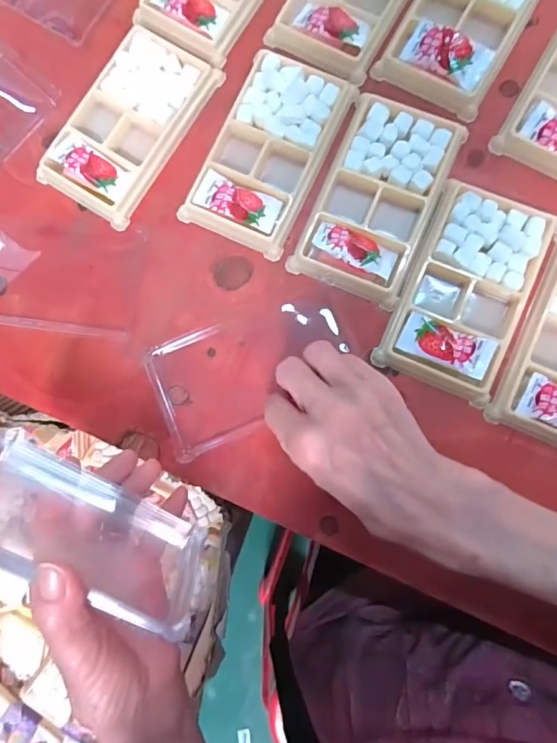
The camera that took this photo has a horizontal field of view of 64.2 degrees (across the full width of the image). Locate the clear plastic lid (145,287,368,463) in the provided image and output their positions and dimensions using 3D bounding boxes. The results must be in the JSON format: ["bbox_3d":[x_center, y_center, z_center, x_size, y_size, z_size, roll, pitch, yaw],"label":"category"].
[{"bbox_3d":[-0.015,-0.004,0.301,0.139,0.011,0.076,-22,84,3],"label":"clear plastic lid"}]

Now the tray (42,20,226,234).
[{"bbox_3d":[-0.109,-0.179,0.319,0.078,0.013,0.131,29,88,7],"label":"tray"}]

